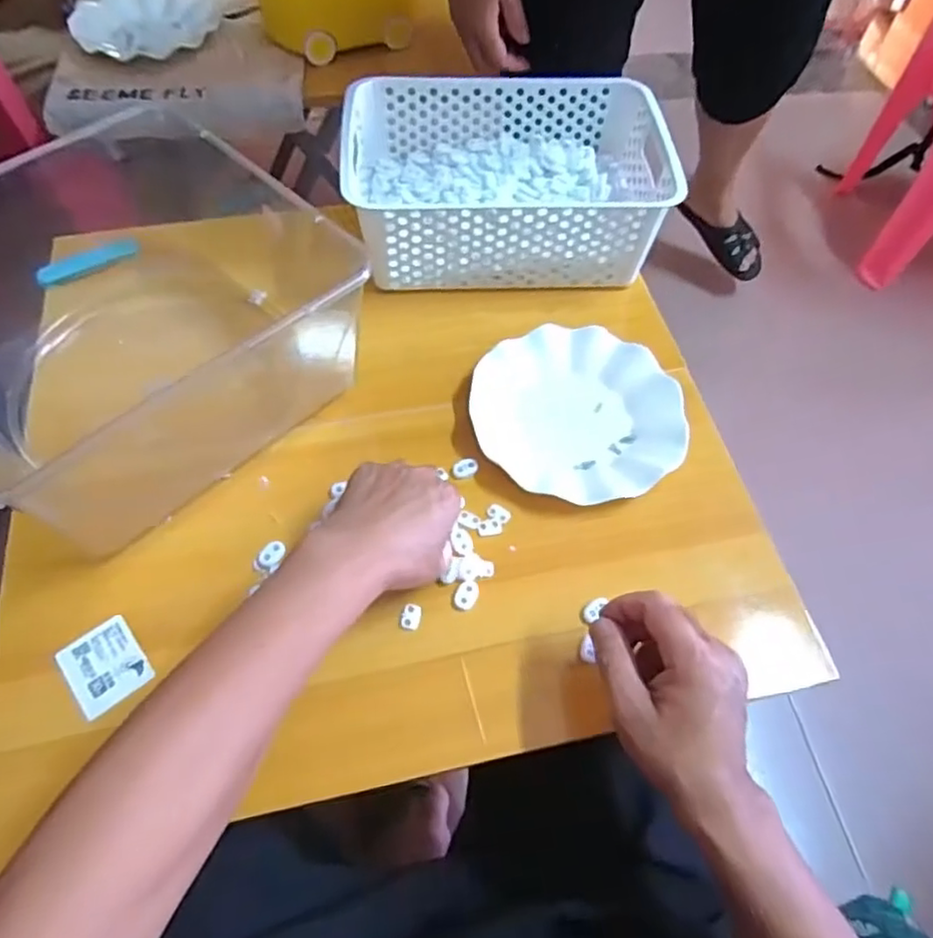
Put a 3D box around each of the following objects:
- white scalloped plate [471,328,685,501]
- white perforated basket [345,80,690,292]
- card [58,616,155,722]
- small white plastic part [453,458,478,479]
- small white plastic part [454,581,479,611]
[{"bbox_3d":[0.098,-0.049,0.585,0.178,0.024,0.176,1,58,-2],"label":"white scalloped plate"},{"bbox_3d":[0.036,-0.293,0.676,0.305,0.099,0.207,-1,59,-4],"label":"white perforated basket"},{"bbox_3d":[-0.258,0.141,0.473,0.048,0.008,0.060,-35,66,-21],"label":"card"},{"bbox_3d":[-0.001,0.000,0.564,0.022,0.005,0.016,-11,60,-9],"label":"small white plastic part"},{"bbox_3d":[0.000,0.096,0.504,0.016,0.004,0.023,21,60,10],"label":"small white plastic part"}]

